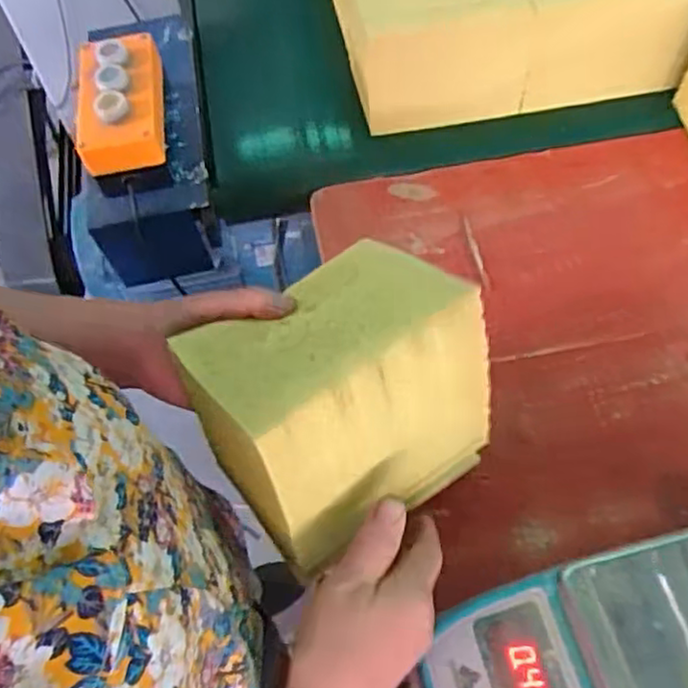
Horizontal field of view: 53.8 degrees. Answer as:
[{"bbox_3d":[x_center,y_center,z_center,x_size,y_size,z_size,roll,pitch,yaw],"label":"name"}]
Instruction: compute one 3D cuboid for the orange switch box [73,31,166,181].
[{"bbox_3d":[-0.210,-0.228,0.634,0.072,0.048,0.135,-7,60,-1],"label":"orange switch box"}]

